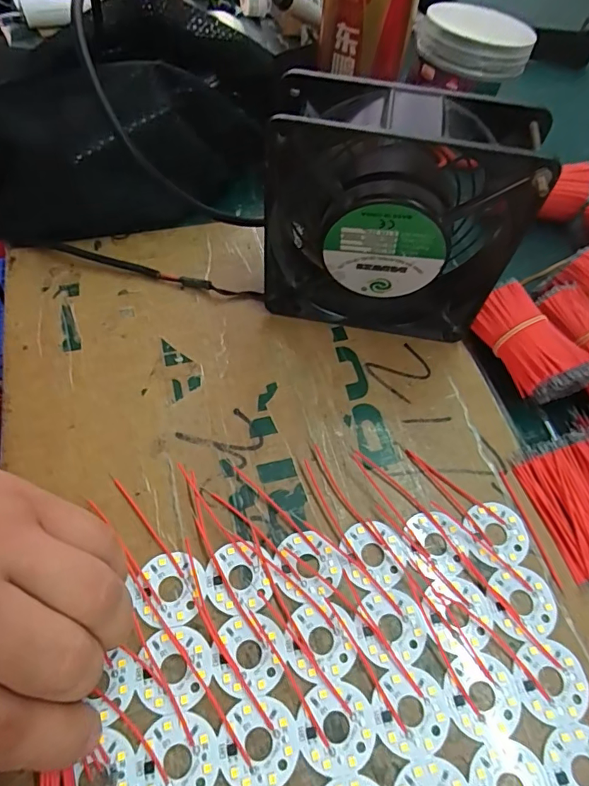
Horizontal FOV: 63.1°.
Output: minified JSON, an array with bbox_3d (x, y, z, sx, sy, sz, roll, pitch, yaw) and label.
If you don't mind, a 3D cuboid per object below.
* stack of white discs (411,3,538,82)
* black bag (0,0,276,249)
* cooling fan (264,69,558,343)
[{"bbox_3d":[0.134,-0.267,0.362,0.084,0.021,0.069,11,59,2],"label":"stack of white discs"},{"bbox_3d":[-0.128,-0.180,0.315,0.225,0.078,0.137,-12,61,-11],"label":"black bag"},{"bbox_3d":[0.045,-0.084,0.248,0.122,0.120,0.043,11,59,2],"label":"cooling fan"}]

